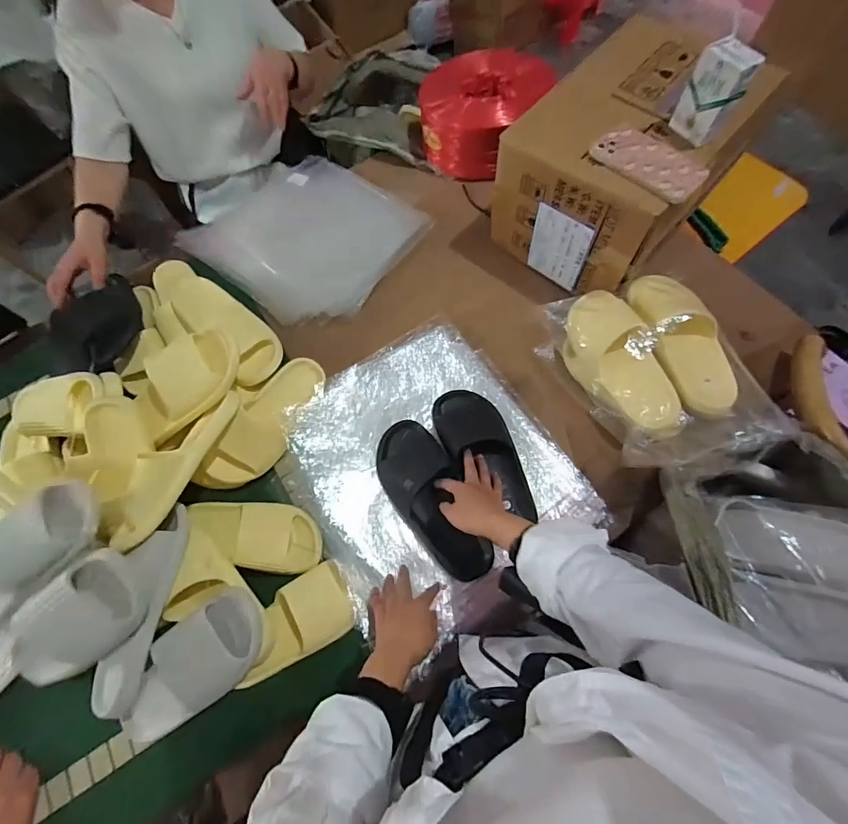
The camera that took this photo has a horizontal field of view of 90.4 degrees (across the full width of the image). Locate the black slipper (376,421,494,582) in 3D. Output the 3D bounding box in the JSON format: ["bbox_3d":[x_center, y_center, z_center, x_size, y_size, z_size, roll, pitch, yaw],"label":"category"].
[{"bbox_3d":[0.009,0.135,0.655,0.107,0.062,0.264,-27,78,-7],"label":"black slipper"}]

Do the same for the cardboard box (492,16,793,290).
[{"bbox_3d":[0.349,-0.437,0.756,0.285,0.235,0.346,40,76,16],"label":"cardboard box"}]

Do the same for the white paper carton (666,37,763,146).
[{"bbox_3d":[0.398,-0.443,0.583,0.035,0.106,0.069,-26,70,-7],"label":"white paper carton"}]

